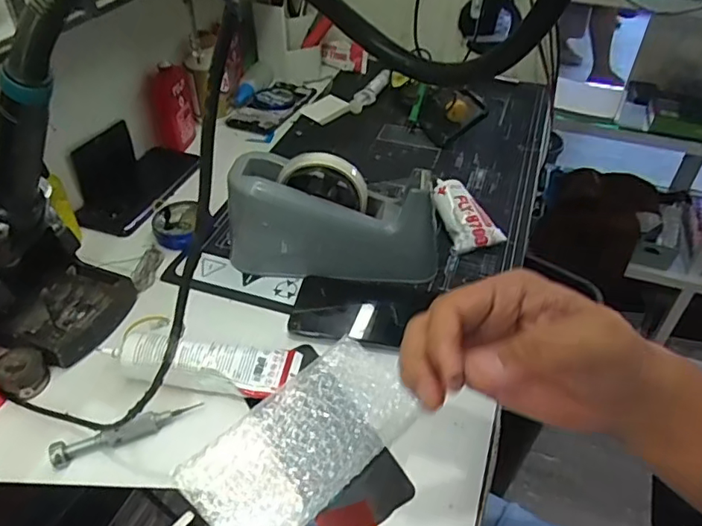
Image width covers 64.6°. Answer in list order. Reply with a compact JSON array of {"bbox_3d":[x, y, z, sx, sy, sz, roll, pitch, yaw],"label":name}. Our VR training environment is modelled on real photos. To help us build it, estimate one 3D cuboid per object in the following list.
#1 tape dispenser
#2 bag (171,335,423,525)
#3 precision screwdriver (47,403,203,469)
[{"bbox_3d":[-0.015,-0.045,0.533,0.201,0.105,0.061,7,41,6],"label":"tape dispenser"},{"bbox_3d":[-0.029,0.126,0.410,0.086,0.009,0.180,41,55,19],"label":"bag"},{"bbox_3d":[-0.166,0.124,0.411,0.106,0.013,0.017,-16,44,-20],"label":"precision screwdriver"}]

